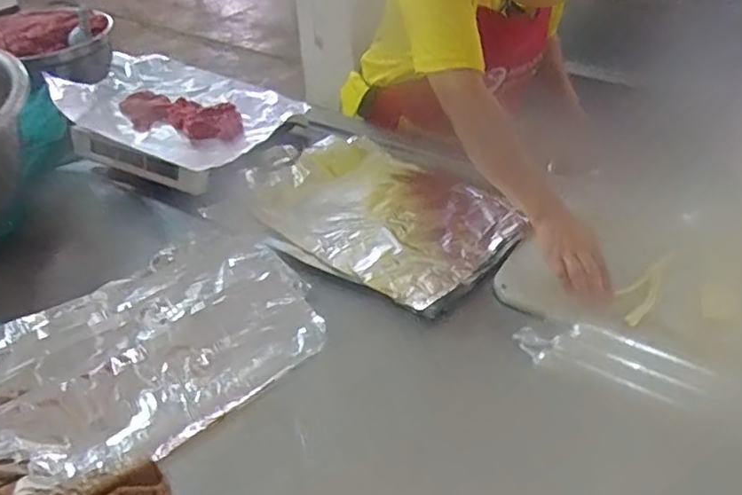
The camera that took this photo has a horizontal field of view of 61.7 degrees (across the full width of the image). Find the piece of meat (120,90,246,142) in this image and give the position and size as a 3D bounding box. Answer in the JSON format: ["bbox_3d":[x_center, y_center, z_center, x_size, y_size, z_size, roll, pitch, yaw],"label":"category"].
[{"bbox_3d":[-0.354,-0.232,1.134,0.241,0.053,0.105,14,42,18],"label":"piece of meat"}]

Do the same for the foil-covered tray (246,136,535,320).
[{"bbox_3d":[-0.003,-0.069,1.042,0.477,0.035,0.344,27,47,30],"label":"foil-covered tray"}]

